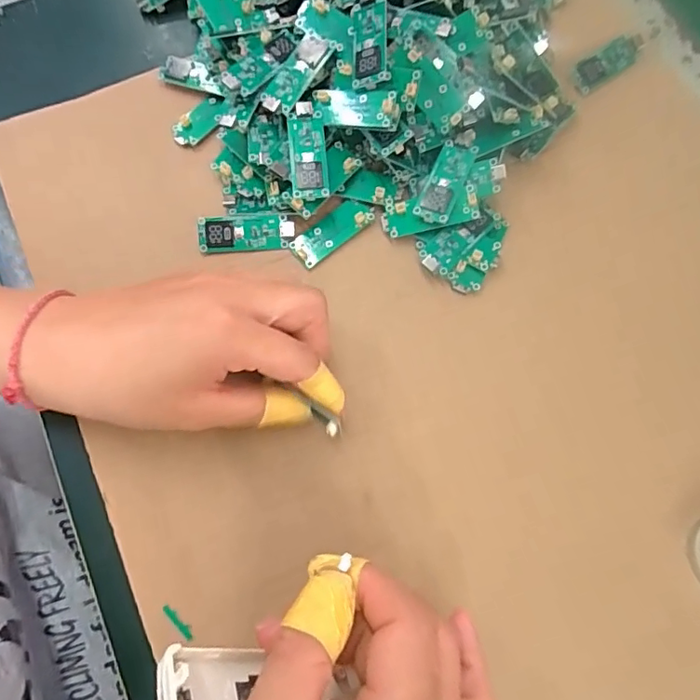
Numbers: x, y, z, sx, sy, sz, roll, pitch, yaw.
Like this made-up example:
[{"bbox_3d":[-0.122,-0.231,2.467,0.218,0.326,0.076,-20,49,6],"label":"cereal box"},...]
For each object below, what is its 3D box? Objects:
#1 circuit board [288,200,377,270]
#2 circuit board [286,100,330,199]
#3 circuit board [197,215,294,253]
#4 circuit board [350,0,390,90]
[{"bbox_3d":[-0.009,-0.066,0.287,0.049,0.004,0.020,-38,76,-10],"label":"circuit board"},{"bbox_3d":[-0.022,-0.105,0.275,0.019,0.005,0.050,-5,84,-1],"label":"circuit board"},{"bbox_3d":[-0.057,-0.064,0.285,0.051,0.004,0.019,-5,93,-6],"label":"circuit board"},{"bbox_3d":[0.010,-0.163,0.271,0.019,0.005,0.053,-4,81,25],"label":"circuit board"}]

